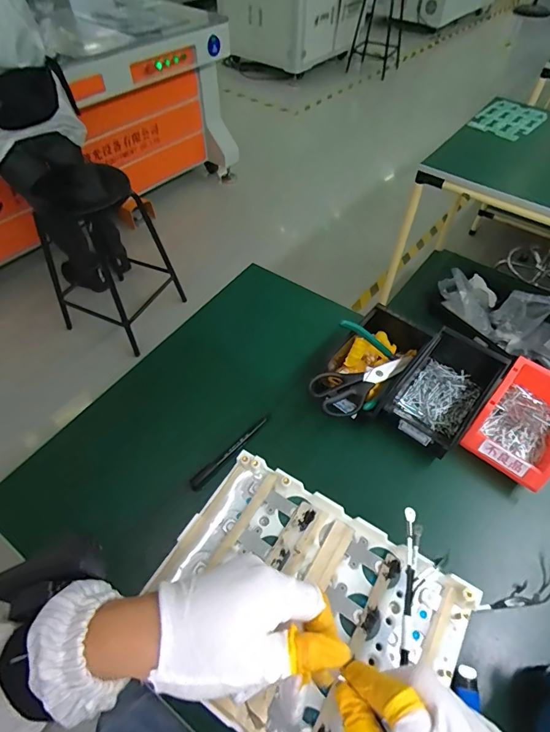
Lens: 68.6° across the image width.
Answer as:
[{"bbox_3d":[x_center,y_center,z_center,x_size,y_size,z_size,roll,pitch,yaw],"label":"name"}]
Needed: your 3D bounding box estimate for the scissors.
[{"bbox_3d":[0.123,0.013,0.591,0.074,0.035,0.177,37,61,25],"label":"scissors"}]

